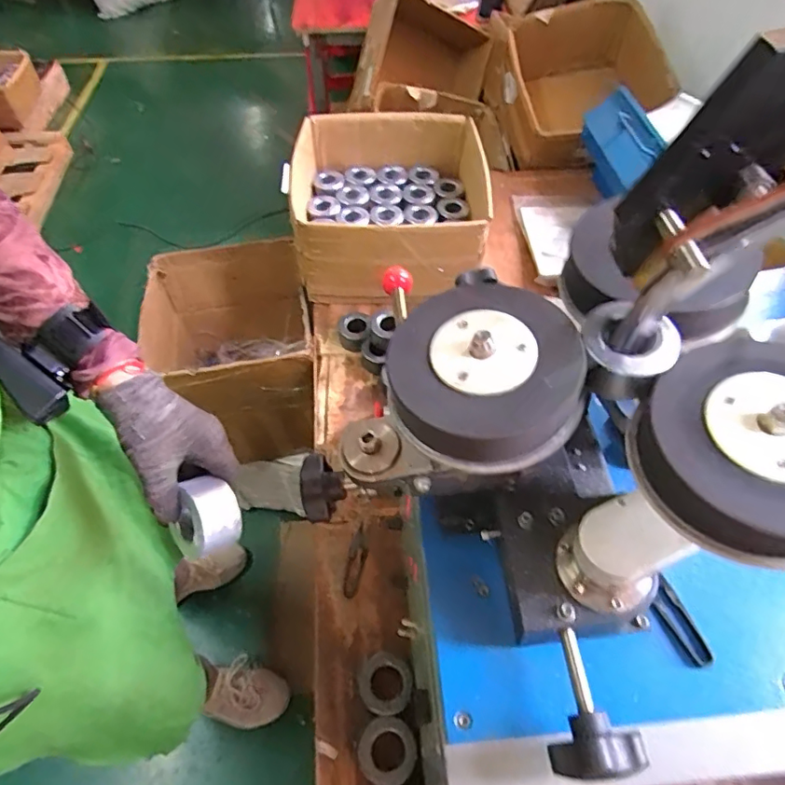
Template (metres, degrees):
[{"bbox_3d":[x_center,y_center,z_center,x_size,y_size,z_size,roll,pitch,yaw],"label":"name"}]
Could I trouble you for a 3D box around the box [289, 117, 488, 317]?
[{"bbox_3d":[0.001,-0.349,0.978,0.339,0.170,0.347,-3,54,-3],"label":"box"}]

